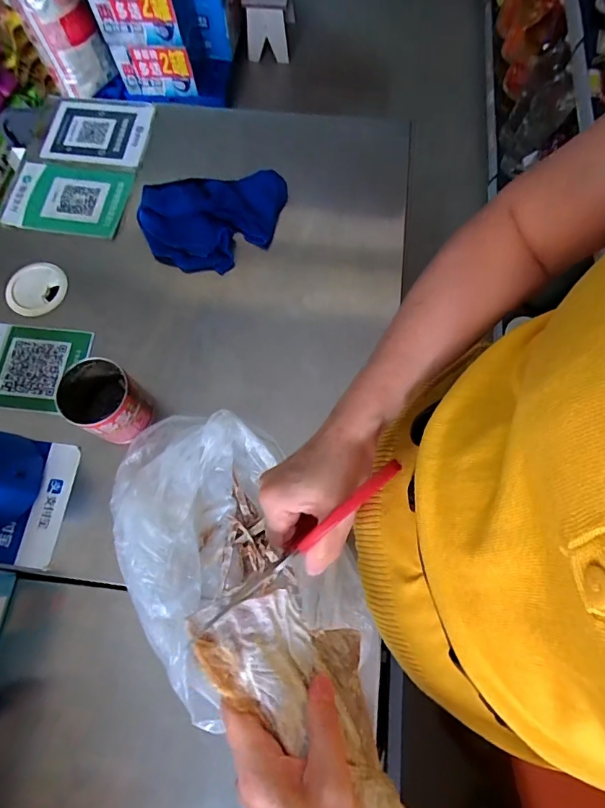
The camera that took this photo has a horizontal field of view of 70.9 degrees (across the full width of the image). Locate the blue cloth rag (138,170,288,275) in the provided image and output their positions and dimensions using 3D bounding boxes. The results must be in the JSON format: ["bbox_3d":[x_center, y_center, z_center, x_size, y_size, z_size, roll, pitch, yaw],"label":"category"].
[{"bbox_3d":[-0.107,-0.222,0.511,0.166,0.034,0.120,-2,73,1],"label":"blue cloth rag"}]

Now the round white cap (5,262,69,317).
[{"bbox_3d":[-0.312,-0.135,0.497,0.069,0.004,0.065,0,73,1],"label":"round white cap"}]

